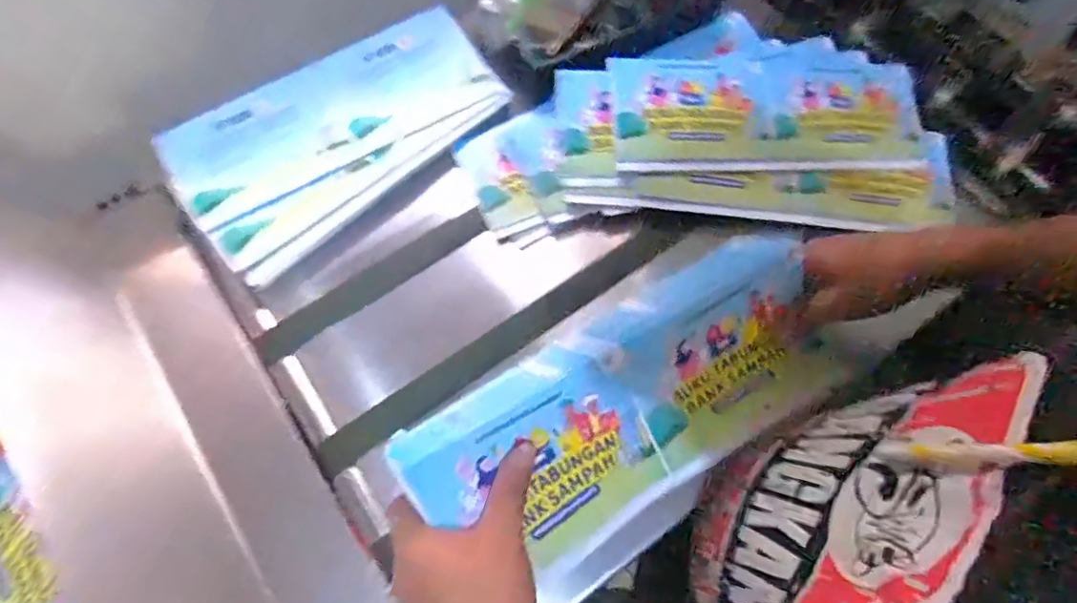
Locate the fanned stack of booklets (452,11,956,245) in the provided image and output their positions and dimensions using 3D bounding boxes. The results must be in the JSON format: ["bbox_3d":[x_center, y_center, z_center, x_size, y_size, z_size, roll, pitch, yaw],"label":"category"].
[{"bbox_3d":[0.158,-0.177,0.588,0.442,0.052,0.226,-2,66,-3],"label":"fanned stack of booklets"}]

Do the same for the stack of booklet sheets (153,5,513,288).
[{"bbox_3d":[-0.191,-0.169,0.575,0.311,0.043,0.168,-41,73,-18],"label":"stack of booklet sheets"}]

